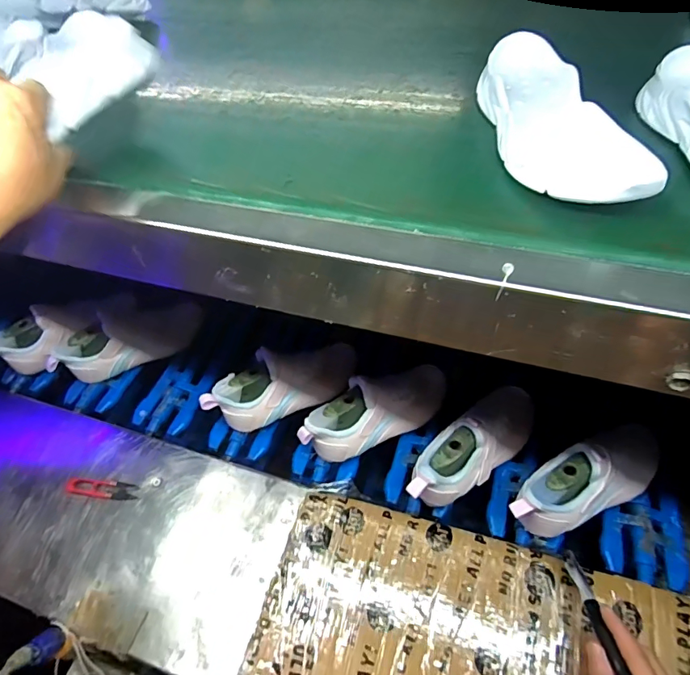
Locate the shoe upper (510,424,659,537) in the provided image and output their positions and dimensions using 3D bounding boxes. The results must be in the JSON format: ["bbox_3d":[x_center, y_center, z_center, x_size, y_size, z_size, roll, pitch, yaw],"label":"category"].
[{"bbox_3d":[0.304,0.173,0.563,0.223,0.088,0.082,-28,54,-16],"label":"shoe upper"}]

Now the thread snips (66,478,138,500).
[{"bbox_3d":[-0.332,0.207,0.623,0.100,0.005,0.025,5,52,9],"label":"thread snips"}]

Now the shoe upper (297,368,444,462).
[{"bbox_3d":[0.045,0.099,0.652,0.230,0.089,0.074,-17,50,-26],"label":"shoe upper"}]

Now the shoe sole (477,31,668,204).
[{"bbox_3d":[0.170,-0.179,0.380,0.082,0.045,0.234,-8,51,-1],"label":"shoe sole"}]

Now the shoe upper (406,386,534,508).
[{"bbox_3d":[0.174,0.138,0.603,0.222,0.095,0.072,-33,56,-19],"label":"shoe upper"}]

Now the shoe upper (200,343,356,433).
[{"bbox_3d":[-0.085,0.069,0.690,0.247,0.102,0.072,-17,50,-30],"label":"shoe upper"}]

